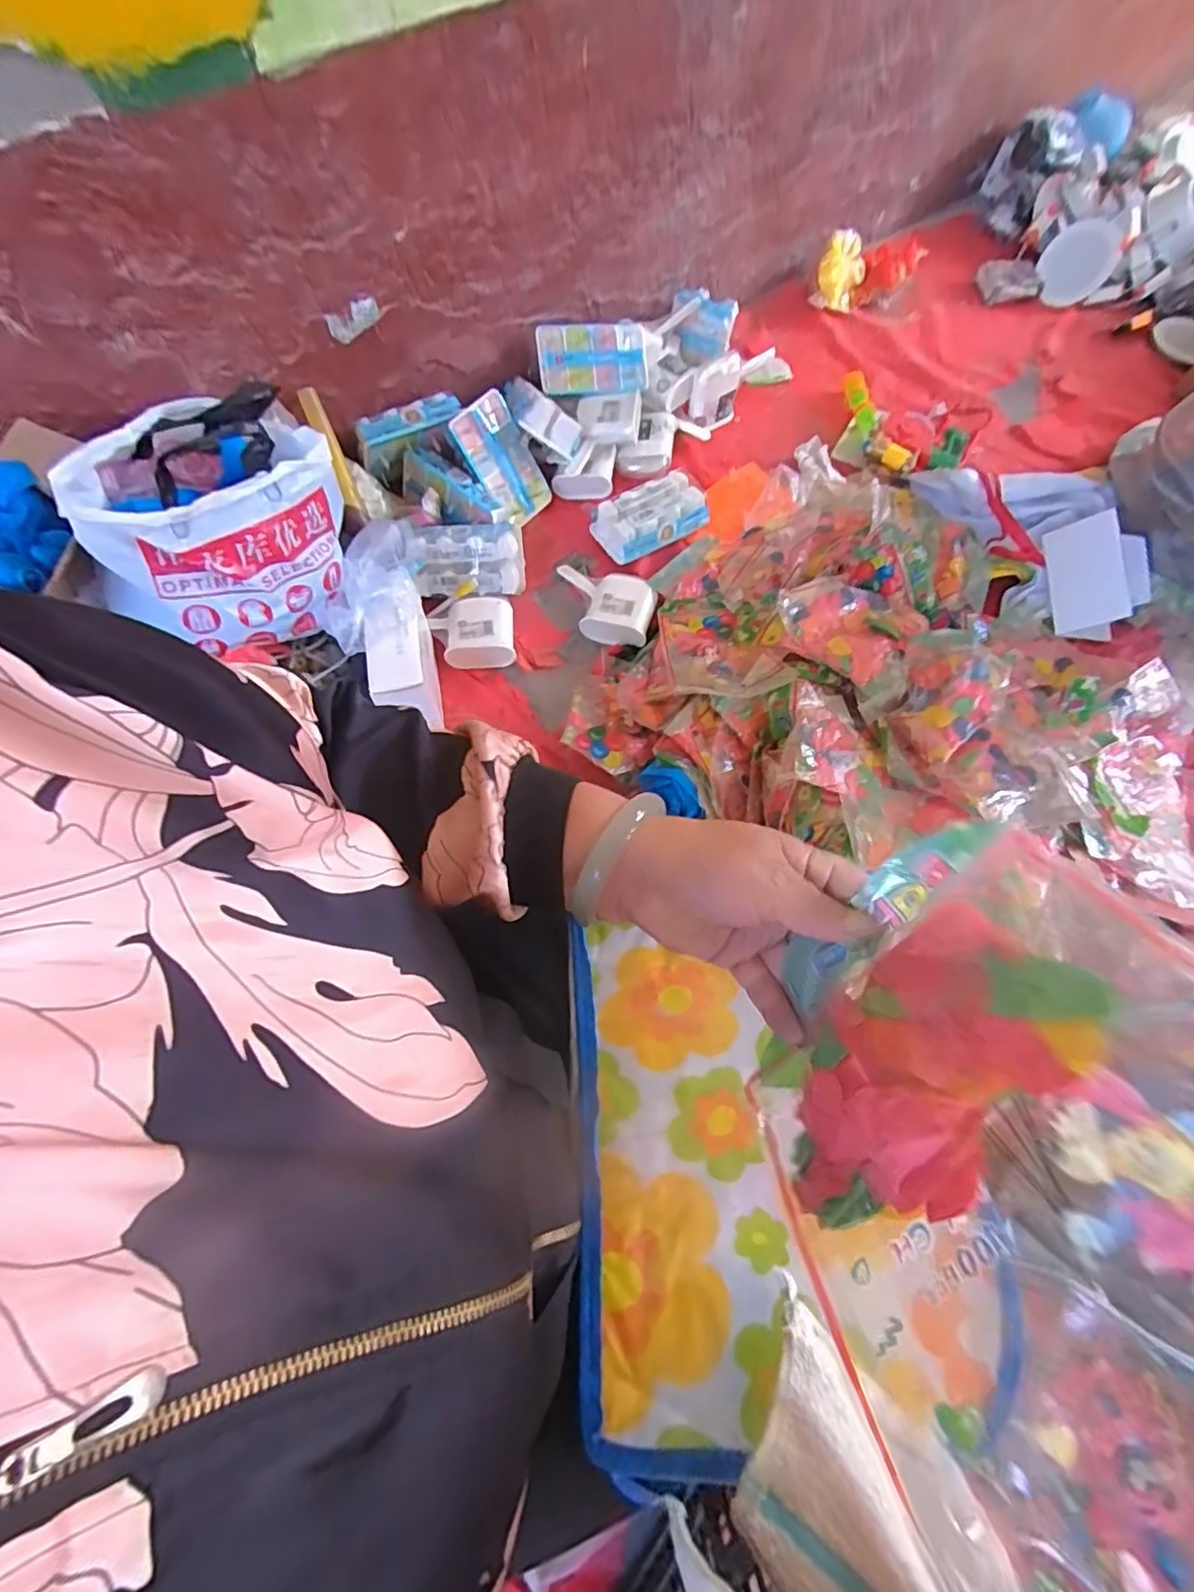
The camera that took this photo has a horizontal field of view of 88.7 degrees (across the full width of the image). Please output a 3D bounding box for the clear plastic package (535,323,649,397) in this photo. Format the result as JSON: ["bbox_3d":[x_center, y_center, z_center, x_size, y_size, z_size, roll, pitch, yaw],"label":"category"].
[{"bbox_3d":[-0.005,-0.750,1.048,0.193,0.021,0.110,-10,100,-13],"label":"clear plastic package"}]

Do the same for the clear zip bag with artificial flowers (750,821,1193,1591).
[{"bbox_3d":[0.137,0.119,0.200,0.014,0.222,0.171,32,108,-25],"label":"clear zip bag with artificial flowers"}]

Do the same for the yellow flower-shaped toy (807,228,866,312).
[{"bbox_3d":[0.492,-1.054,1.236,0.088,0.100,0.077,20,69,8],"label":"yellow flower-shaped toy"}]

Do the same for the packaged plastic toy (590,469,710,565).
[{"bbox_3d":[0.089,-0.476,1.023,0.186,0.045,0.108,-23,70,-9],"label":"packaged plastic toy"}]

